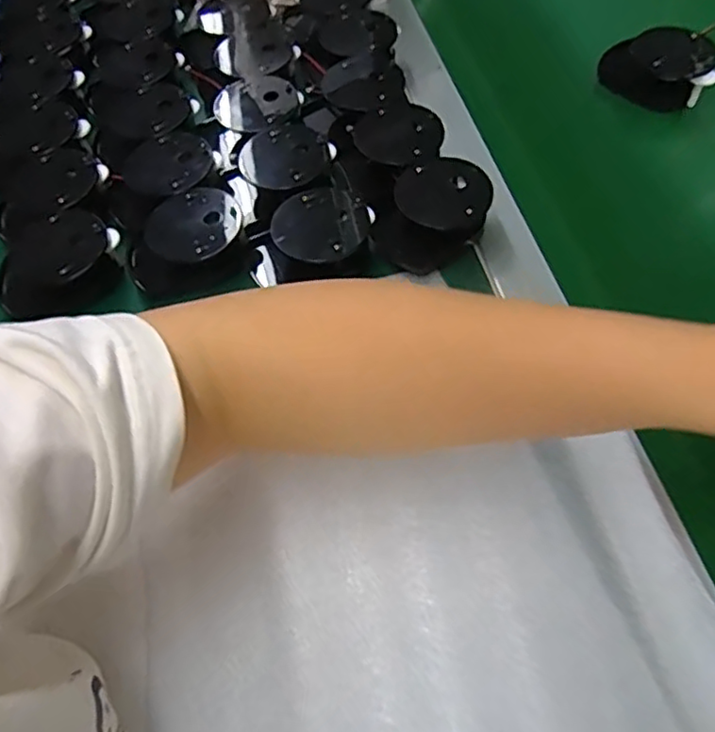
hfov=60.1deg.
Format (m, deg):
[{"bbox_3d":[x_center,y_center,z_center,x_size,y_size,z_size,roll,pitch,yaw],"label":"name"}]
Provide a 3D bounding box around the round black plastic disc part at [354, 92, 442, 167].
[{"bbox_3d":[0.031,-0.167,0.446,0.059,0.007,0.068,-30,60,-14],"label":"round black plastic disc part"}]

